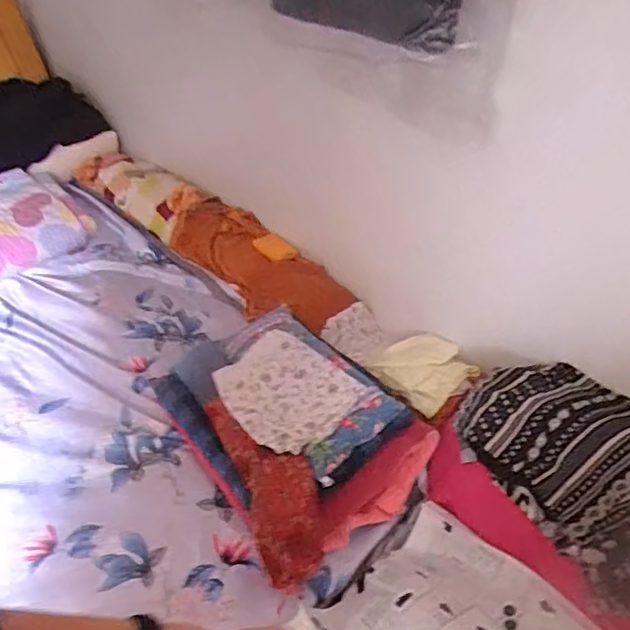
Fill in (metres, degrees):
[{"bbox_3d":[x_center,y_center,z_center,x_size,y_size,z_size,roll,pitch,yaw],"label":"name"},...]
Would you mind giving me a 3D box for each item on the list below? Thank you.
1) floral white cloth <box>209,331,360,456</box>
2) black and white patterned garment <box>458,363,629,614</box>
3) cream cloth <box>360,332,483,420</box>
[{"bbox_3d":[-0.065,0.139,1.078,0.200,0.049,0.277,-30,48,-29],"label":"floral white cloth"},{"bbox_3d":[0.467,0.236,0.871,0.296,0.121,0.468,-21,44,-21],"label":"black and white patterned garment"},{"bbox_3d":[0.227,0.105,1.188,0.197,0.062,0.197,-18,43,-19],"label":"cream cloth"}]

